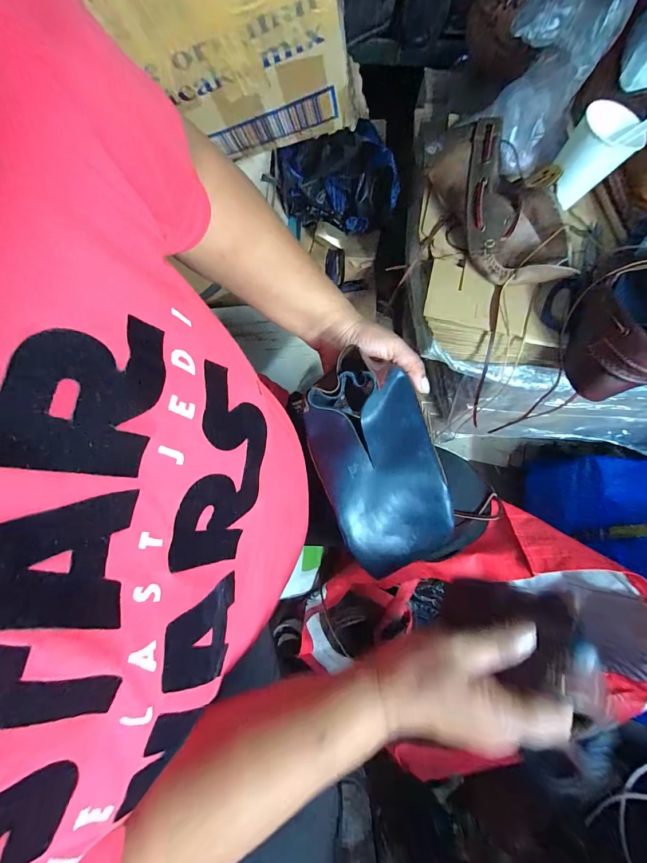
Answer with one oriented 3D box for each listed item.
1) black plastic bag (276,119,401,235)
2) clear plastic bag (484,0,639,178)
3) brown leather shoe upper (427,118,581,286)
[{"bbox_3d":[0.022,-0.365,0.501,0.176,0.131,0.040,7,72,3],"label":"black plastic bag"},{"bbox_3d":[0.252,-0.414,0.381,0.103,0.155,0.090,39,77,12],"label":"clear plastic bag"},{"bbox_3d":[0.218,-0.264,0.398,0.112,0.073,0.205,-31,75,-9],"label":"brown leather shoe upper"}]

